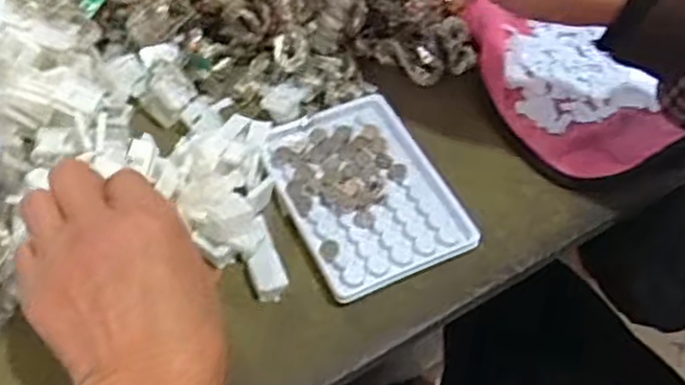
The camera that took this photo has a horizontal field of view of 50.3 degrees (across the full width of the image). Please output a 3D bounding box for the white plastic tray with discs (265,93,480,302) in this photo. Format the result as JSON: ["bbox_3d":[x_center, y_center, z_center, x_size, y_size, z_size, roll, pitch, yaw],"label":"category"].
[{"bbox_3d":[0.011,-0.001,0.451,0.093,0.013,0.128,-21,57,-17],"label":"white plastic tray with discs"}]

